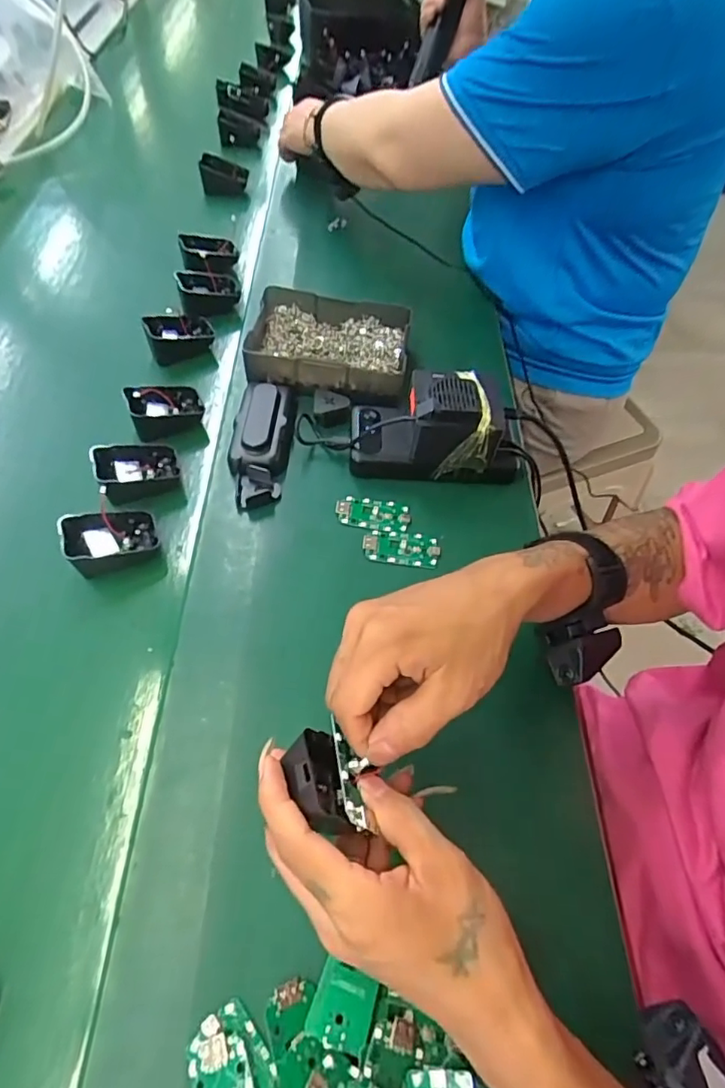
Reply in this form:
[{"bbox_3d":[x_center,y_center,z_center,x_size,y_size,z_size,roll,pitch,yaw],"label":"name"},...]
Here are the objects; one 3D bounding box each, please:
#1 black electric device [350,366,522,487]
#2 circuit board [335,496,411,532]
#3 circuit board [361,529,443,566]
[{"bbox_3d":[0.065,-0.110,0.495,0.155,0.075,0.075,3,55,1],"label":"black electric device"},{"bbox_3d":[0.009,-0.027,0.485,0.064,0.005,0.031,7,55,4],"label":"circuit board"},{"bbox_3d":[0.033,0.003,0.468,0.063,0.004,0.031,5,55,2],"label":"circuit board"}]

